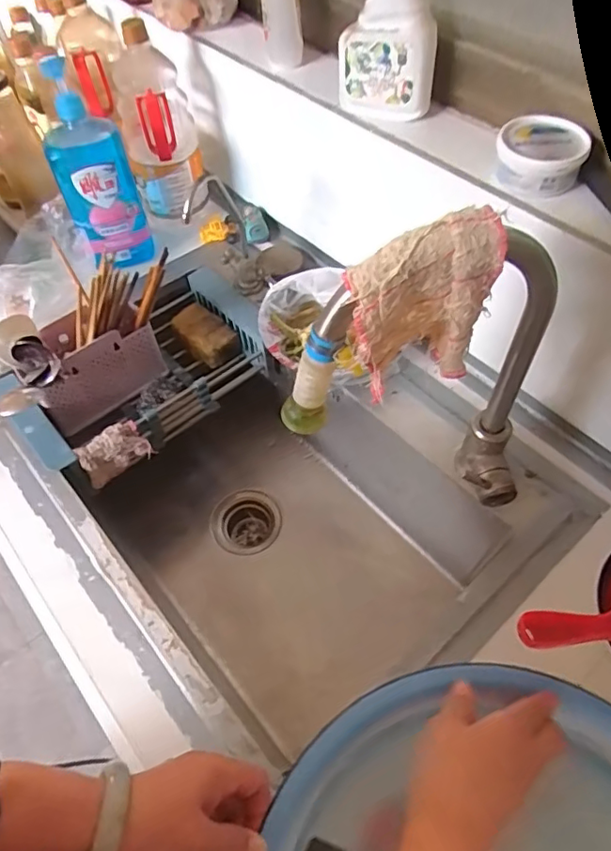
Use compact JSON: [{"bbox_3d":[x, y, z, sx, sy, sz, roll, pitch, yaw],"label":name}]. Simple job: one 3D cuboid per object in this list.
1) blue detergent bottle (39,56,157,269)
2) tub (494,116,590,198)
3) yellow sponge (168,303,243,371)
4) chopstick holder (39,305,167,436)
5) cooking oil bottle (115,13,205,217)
[{"bbox_3d":[-0.308,-0.364,0.815,0.108,0.293,0.072,-18,57,-10],"label":"blue detergent bottle"},{"bbox_3d":[0.242,-0.280,0.574,0.085,0.040,0.083,-1,55,1],"label":"tub"},{"bbox_3d":[-0.161,-0.146,0.899,0.061,0.034,0.117,-38,62,-21],"label":"yellow sponge"},{"bbox_3d":[-0.314,-0.092,0.820,0.179,0.132,0.094,-39,63,-22],"label":"chopstick holder"},{"bbox_3d":[-0.235,-0.472,0.877,0.110,0.270,0.092,-10,56,-5],"label":"cooking oil bottle"}]

